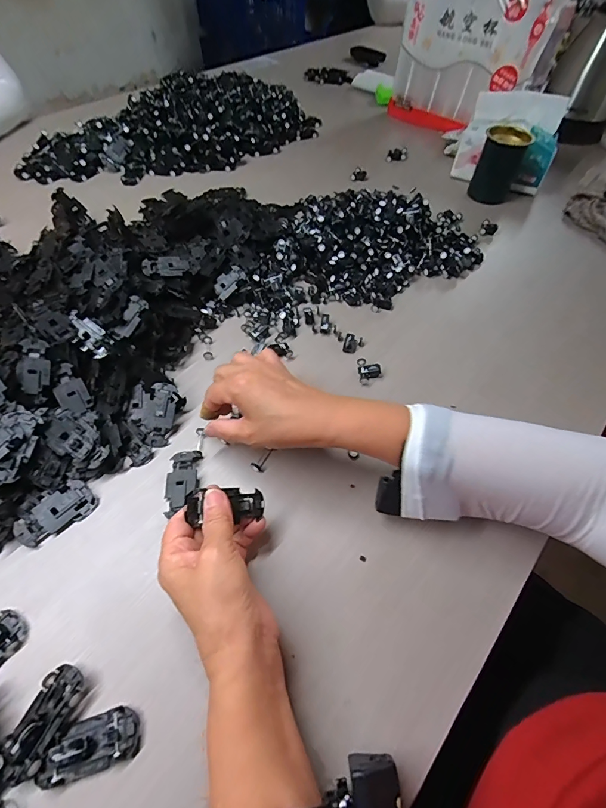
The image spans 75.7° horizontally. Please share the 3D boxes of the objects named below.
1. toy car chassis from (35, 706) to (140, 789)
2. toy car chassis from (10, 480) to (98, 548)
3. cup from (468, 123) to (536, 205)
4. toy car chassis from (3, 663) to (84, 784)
[{"bbox_3d":[-0.145,0.231,0.264,0.061,0.012,0.030,-12,57,-11],"label":"toy car chassis"},{"bbox_3d":[-0.225,0.100,0.356,0.065,0.011,0.035,-39,87,-26],"label":"toy car chassis"},{"bbox_3d":[0.348,-0.427,0.693,0.070,0.101,0.079,17,56,9],"label":"cup"},{"bbox_3d":[-0.180,0.218,0.270,0.030,0.014,0.062,21,57,11],"label":"toy car chassis"}]

